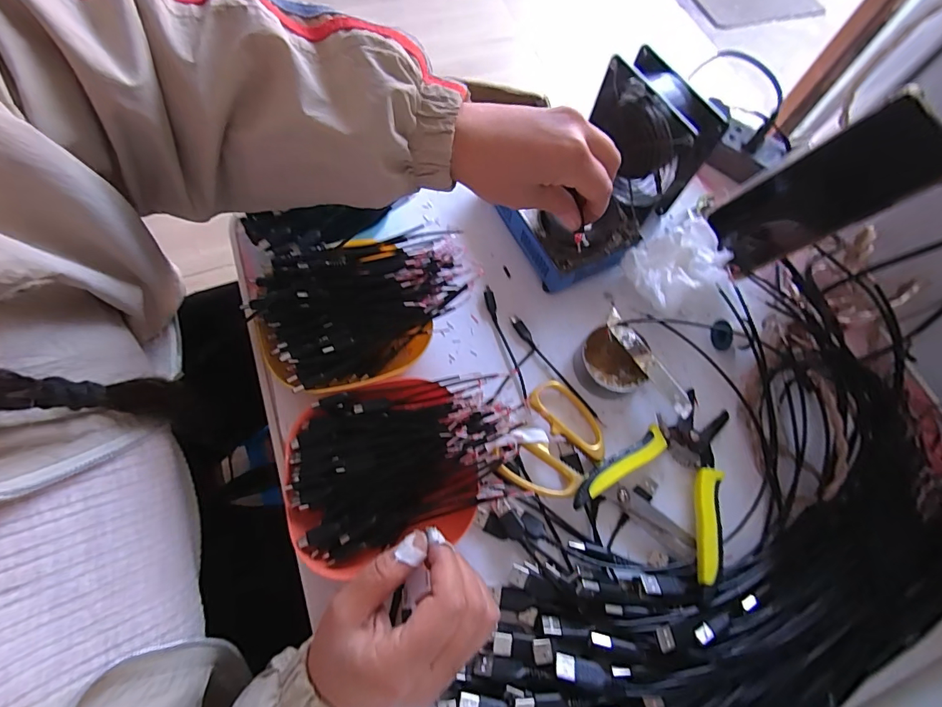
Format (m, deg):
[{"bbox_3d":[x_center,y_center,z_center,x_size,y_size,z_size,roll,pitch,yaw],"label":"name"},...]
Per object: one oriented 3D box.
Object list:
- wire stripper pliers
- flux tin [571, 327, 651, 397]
[{"bbox_3d":[0.165,0.088,0.353,0.110,0.015,0.146,31,65,12],"label":"wire stripper pliers"},{"bbox_3d":[0.125,0.009,0.387,0.057,0.027,0.056,11,62,2],"label":"flux tin"}]

